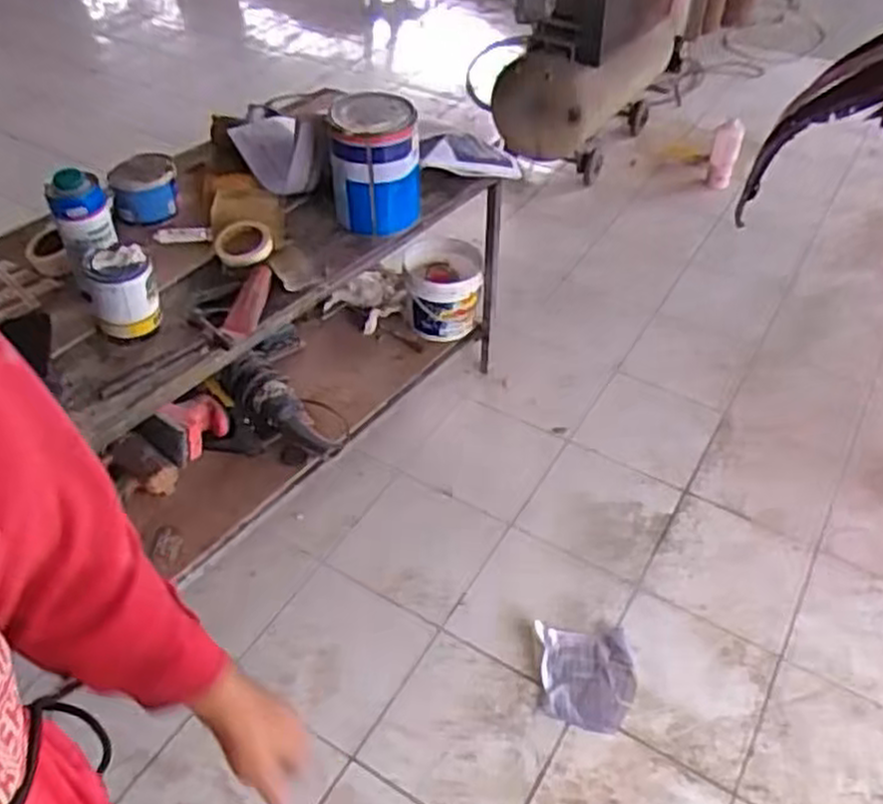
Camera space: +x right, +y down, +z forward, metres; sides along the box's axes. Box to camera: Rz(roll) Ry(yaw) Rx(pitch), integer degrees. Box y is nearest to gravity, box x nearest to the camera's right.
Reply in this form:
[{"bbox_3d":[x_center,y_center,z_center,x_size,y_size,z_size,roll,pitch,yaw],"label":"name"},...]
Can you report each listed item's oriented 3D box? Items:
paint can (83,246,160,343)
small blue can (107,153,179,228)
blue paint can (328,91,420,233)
[{"bbox_3d":[-0.495,-0.160,1.237,0.104,0.139,0.104,1,42,-1],"label":"paint can"},{"bbox_3d":[-0.553,-0.397,1.479,0.121,0.087,0.111,1,42,-1],"label":"small blue can"},{"bbox_3d":[-0.121,-0.435,1.458,0.158,0.216,0.184,0,43,-1],"label":"blue paint can"}]

